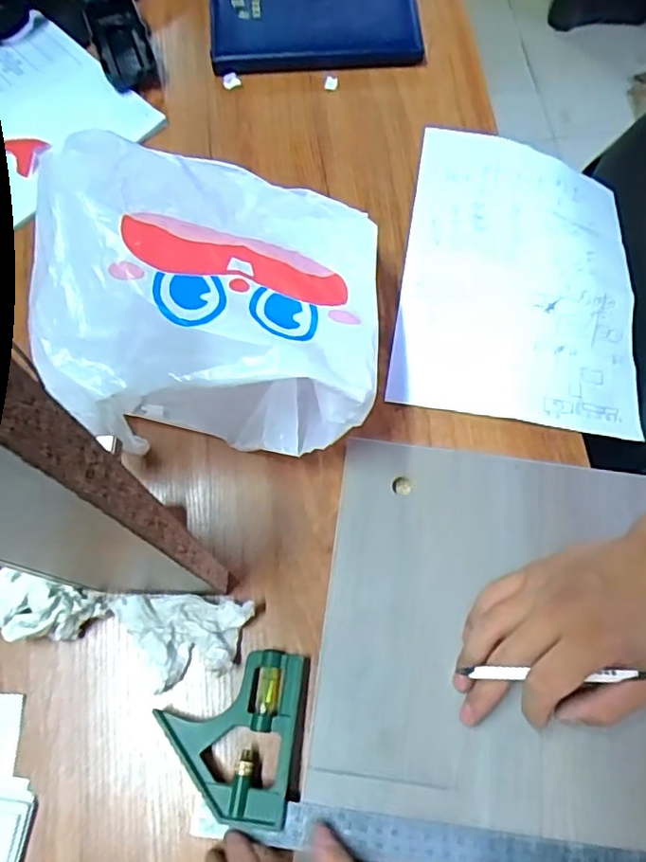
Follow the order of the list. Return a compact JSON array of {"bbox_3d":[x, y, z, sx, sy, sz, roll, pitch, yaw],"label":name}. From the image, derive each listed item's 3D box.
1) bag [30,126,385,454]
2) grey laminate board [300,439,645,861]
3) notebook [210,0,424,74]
[{"bbox_3d":[-0.071,-0.100,0.440,0.208,0.154,0.204,0,70,0],"label":"bag"},{"bbox_3d":[0.156,0.216,0.395,0.326,0.018,0.401,7,70,3],"label":"grey laminate board"},{"bbox_3d":[-0.010,-0.437,0.630,0.210,0.028,0.146,-4,70,-1],"label":"notebook"}]

